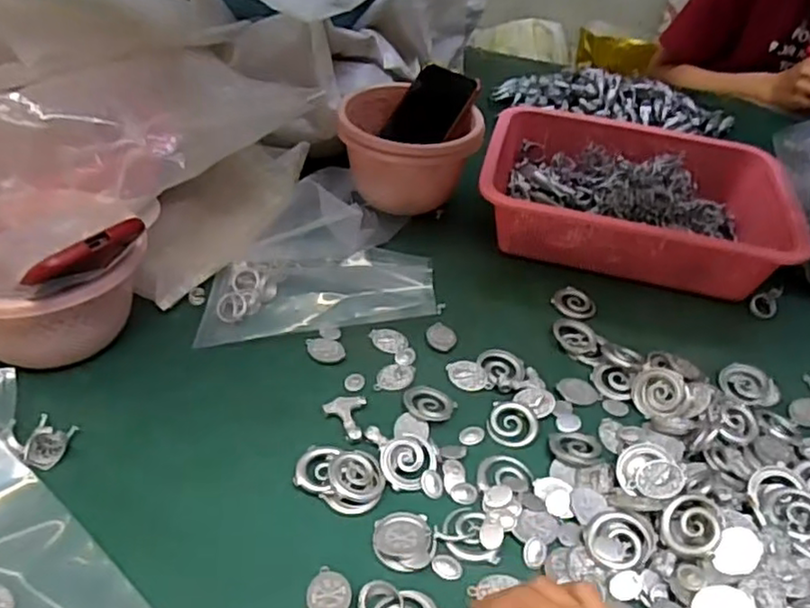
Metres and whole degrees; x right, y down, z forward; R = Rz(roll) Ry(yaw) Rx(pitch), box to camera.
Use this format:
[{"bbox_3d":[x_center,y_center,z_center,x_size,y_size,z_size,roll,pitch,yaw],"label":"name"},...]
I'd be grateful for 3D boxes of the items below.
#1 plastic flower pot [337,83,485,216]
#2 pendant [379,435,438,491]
[{"bbox_3d":[0.004,-0.154,0.703,0.142,0.101,0.130,3,38,-3],"label":"plastic flower pot"},{"bbox_3d":[0.003,0.109,0.461,0.039,0.004,0.037,8,57,-13],"label":"pendant"}]

